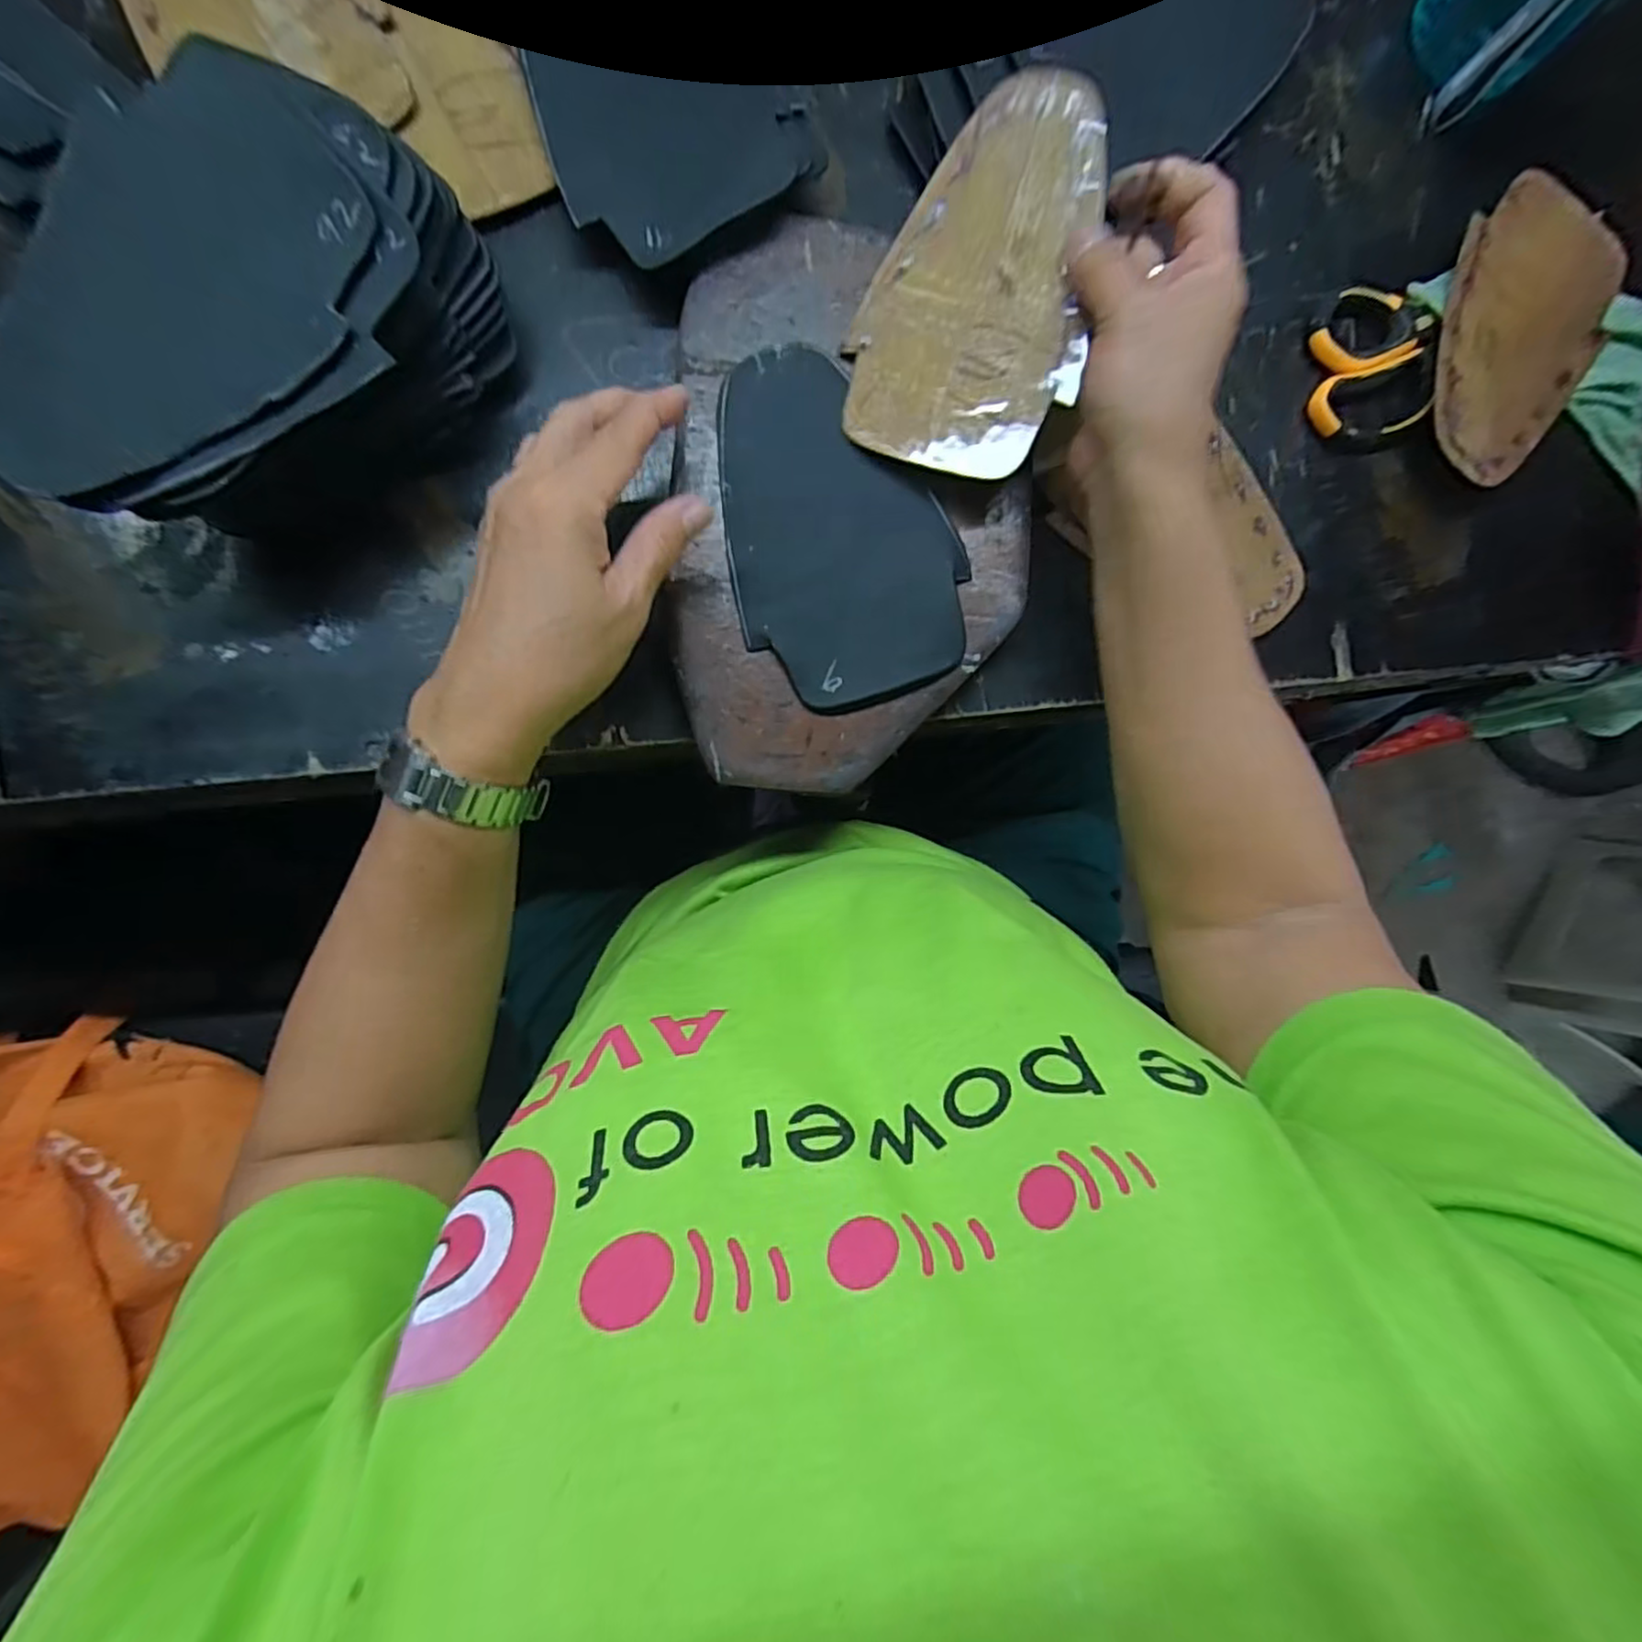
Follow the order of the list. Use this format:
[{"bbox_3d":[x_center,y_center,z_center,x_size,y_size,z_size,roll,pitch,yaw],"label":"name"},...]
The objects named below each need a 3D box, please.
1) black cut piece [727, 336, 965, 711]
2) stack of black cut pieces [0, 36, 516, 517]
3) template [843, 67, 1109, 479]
[{"bbox_3d":[0.008,-0.139,0.332,0.105,0.006,0.165,-14,90,-3],"label":"black cut piece"},{"bbox_3d":[-0.225,-0.192,0.286,0.130,0.085,0.175,24,90,-3],"label":"stack of black cut pieces"},{"bbox_3d":[0.068,-0.243,0.320,0.101,0.007,0.161,7,95,11],"label":"template"}]

